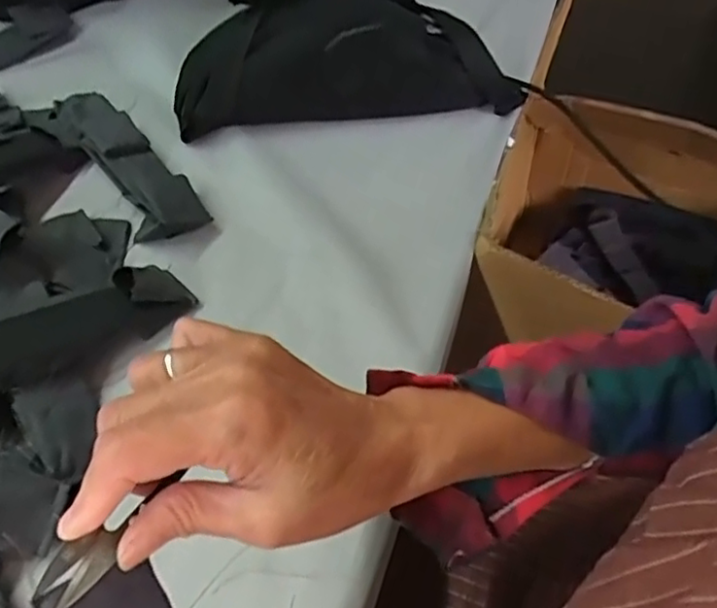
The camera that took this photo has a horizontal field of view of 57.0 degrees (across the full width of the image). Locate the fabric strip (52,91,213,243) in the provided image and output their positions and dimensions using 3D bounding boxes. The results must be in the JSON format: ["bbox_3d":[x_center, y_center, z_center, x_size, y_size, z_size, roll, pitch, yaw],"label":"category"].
[{"bbox_3d":[-0.198,-0.122,0.560,0.060,0.030,0.187,-33,63,-20],"label":"fabric strip"}]

